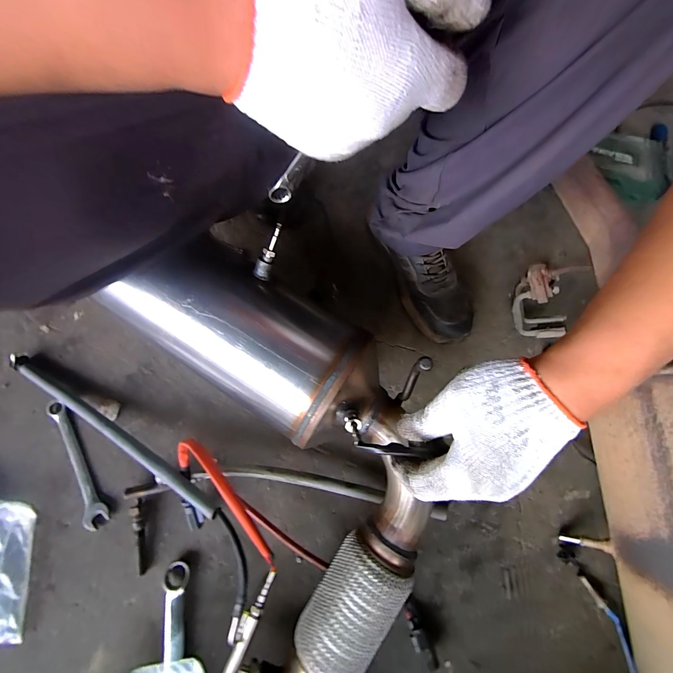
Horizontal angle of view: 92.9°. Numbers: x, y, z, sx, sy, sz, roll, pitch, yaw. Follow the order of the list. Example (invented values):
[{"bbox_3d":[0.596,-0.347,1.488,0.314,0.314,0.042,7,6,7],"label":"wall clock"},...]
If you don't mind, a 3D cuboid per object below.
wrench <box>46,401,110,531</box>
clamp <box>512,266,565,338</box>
[{"bbox_3d":[-0.376,0.178,0.456,0.032,0.005,0.194,-33,75,-12],"label":"wrench"},{"bbox_3d":[0.332,-0.050,0.528,0.066,0.062,0.119,20,71,5],"label":"clamp"}]

